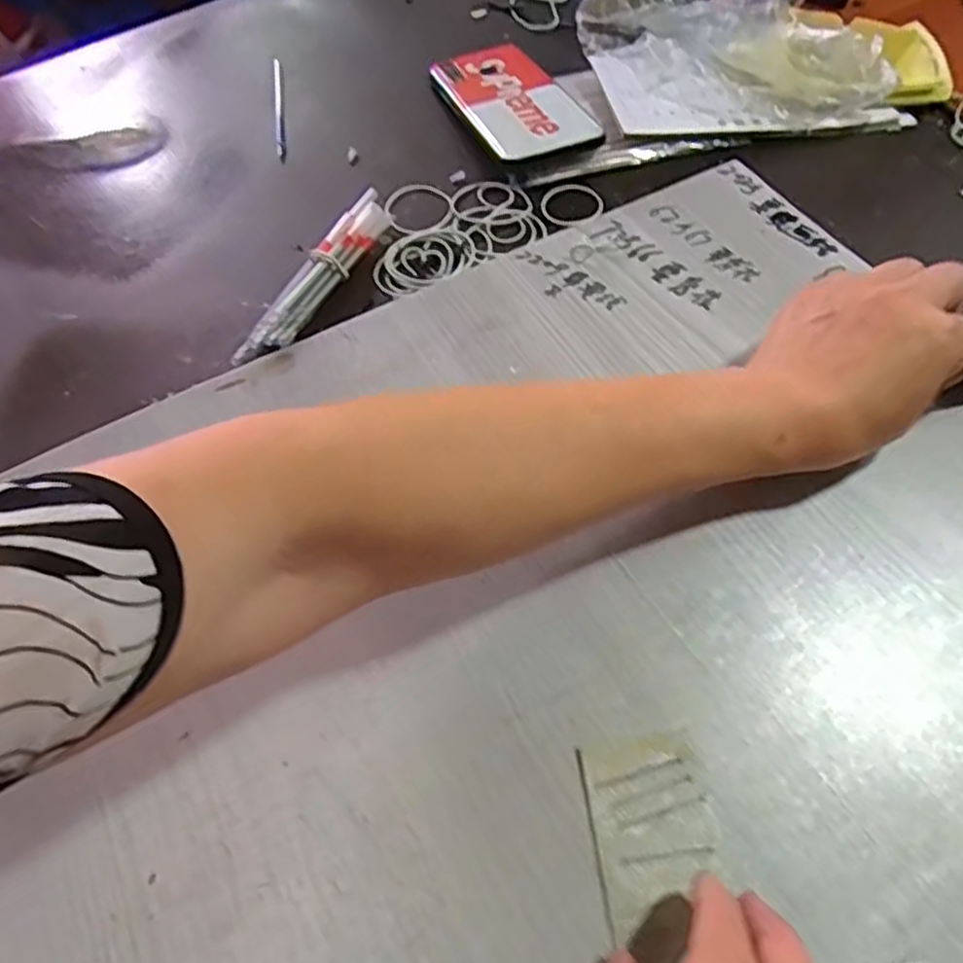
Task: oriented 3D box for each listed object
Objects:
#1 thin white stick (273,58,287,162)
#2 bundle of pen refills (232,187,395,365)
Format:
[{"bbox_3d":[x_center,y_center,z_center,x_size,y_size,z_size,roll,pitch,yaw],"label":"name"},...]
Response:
[{"bbox_3d":[-0.152,-0.281,0.564,0.007,0.012,0.120,-8,59,-4],"label":"thin white stick"},{"bbox_3d":[-0.098,-0.127,0.457,0.025,0.015,0.143,25,62,15],"label":"bundle of pen refills"}]

